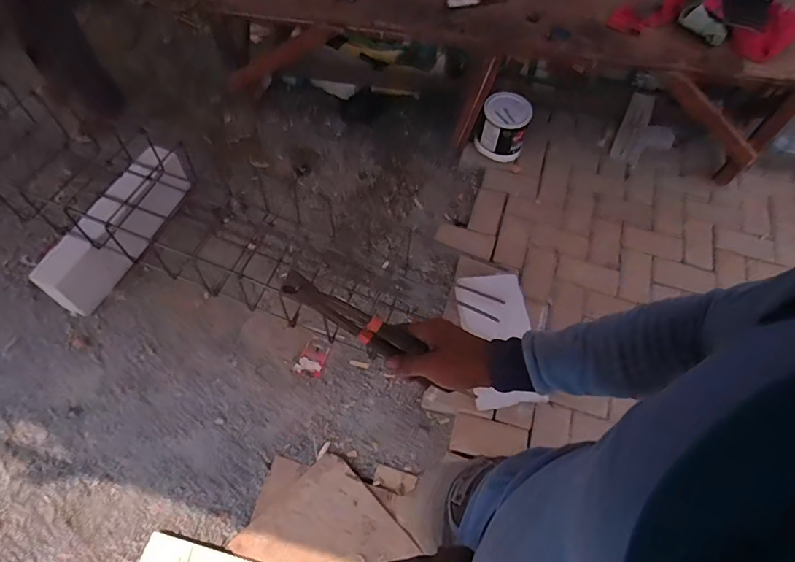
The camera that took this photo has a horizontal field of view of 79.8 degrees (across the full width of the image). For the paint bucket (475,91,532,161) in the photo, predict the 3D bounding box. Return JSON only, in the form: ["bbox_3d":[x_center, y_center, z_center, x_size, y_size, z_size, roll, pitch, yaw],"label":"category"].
[{"bbox_3d":[0.393,-0.572,1.772,0.168,0.182,0.182,2,59,-3],"label":"paint bucket"}]

